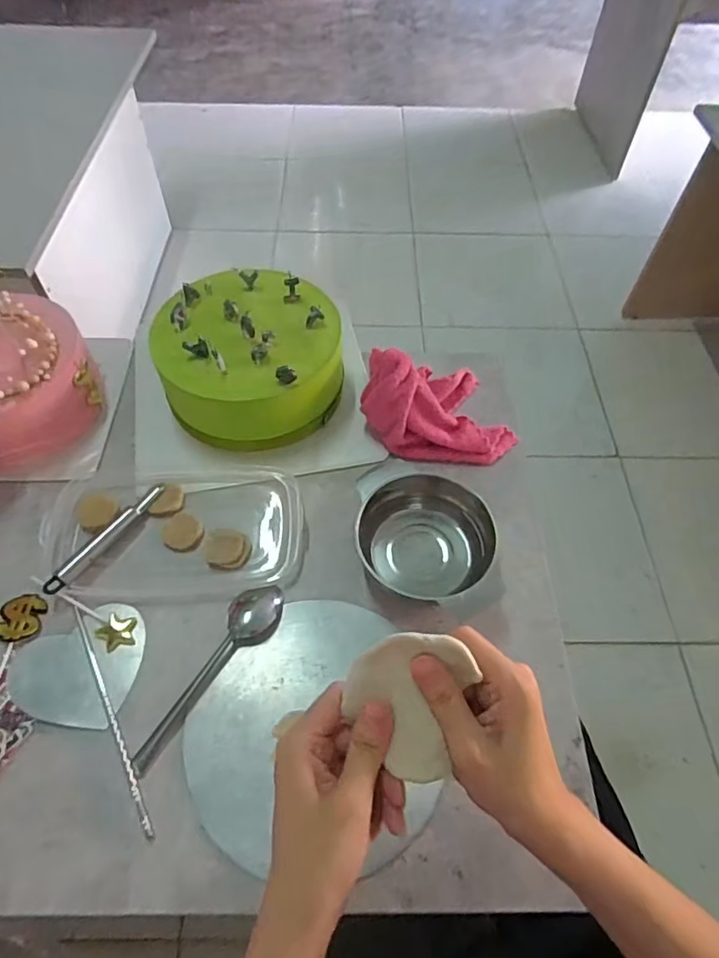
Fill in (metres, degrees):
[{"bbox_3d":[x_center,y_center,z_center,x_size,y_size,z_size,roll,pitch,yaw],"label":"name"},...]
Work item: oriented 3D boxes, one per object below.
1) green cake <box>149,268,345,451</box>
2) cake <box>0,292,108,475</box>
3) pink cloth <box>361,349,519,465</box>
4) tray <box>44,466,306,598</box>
[{"bbox_3d":[-0.114,-0.126,0.597,0.187,0.101,0.182,-3,56,-2],"label":"green cake"},{"bbox_3d":[-0.368,-0.104,0.566,0.167,0.123,0.147,-37,64,-22],"label":"cake"},{"bbox_3d":[0.085,-0.082,0.592,0.154,0.079,0.117,-6,56,-4],"label":"pink cloth"},{"bbox_3d":[-0.174,0.045,0.537,0.233,0.023,0.137,-4,56,-3],"label":"tray"}]

